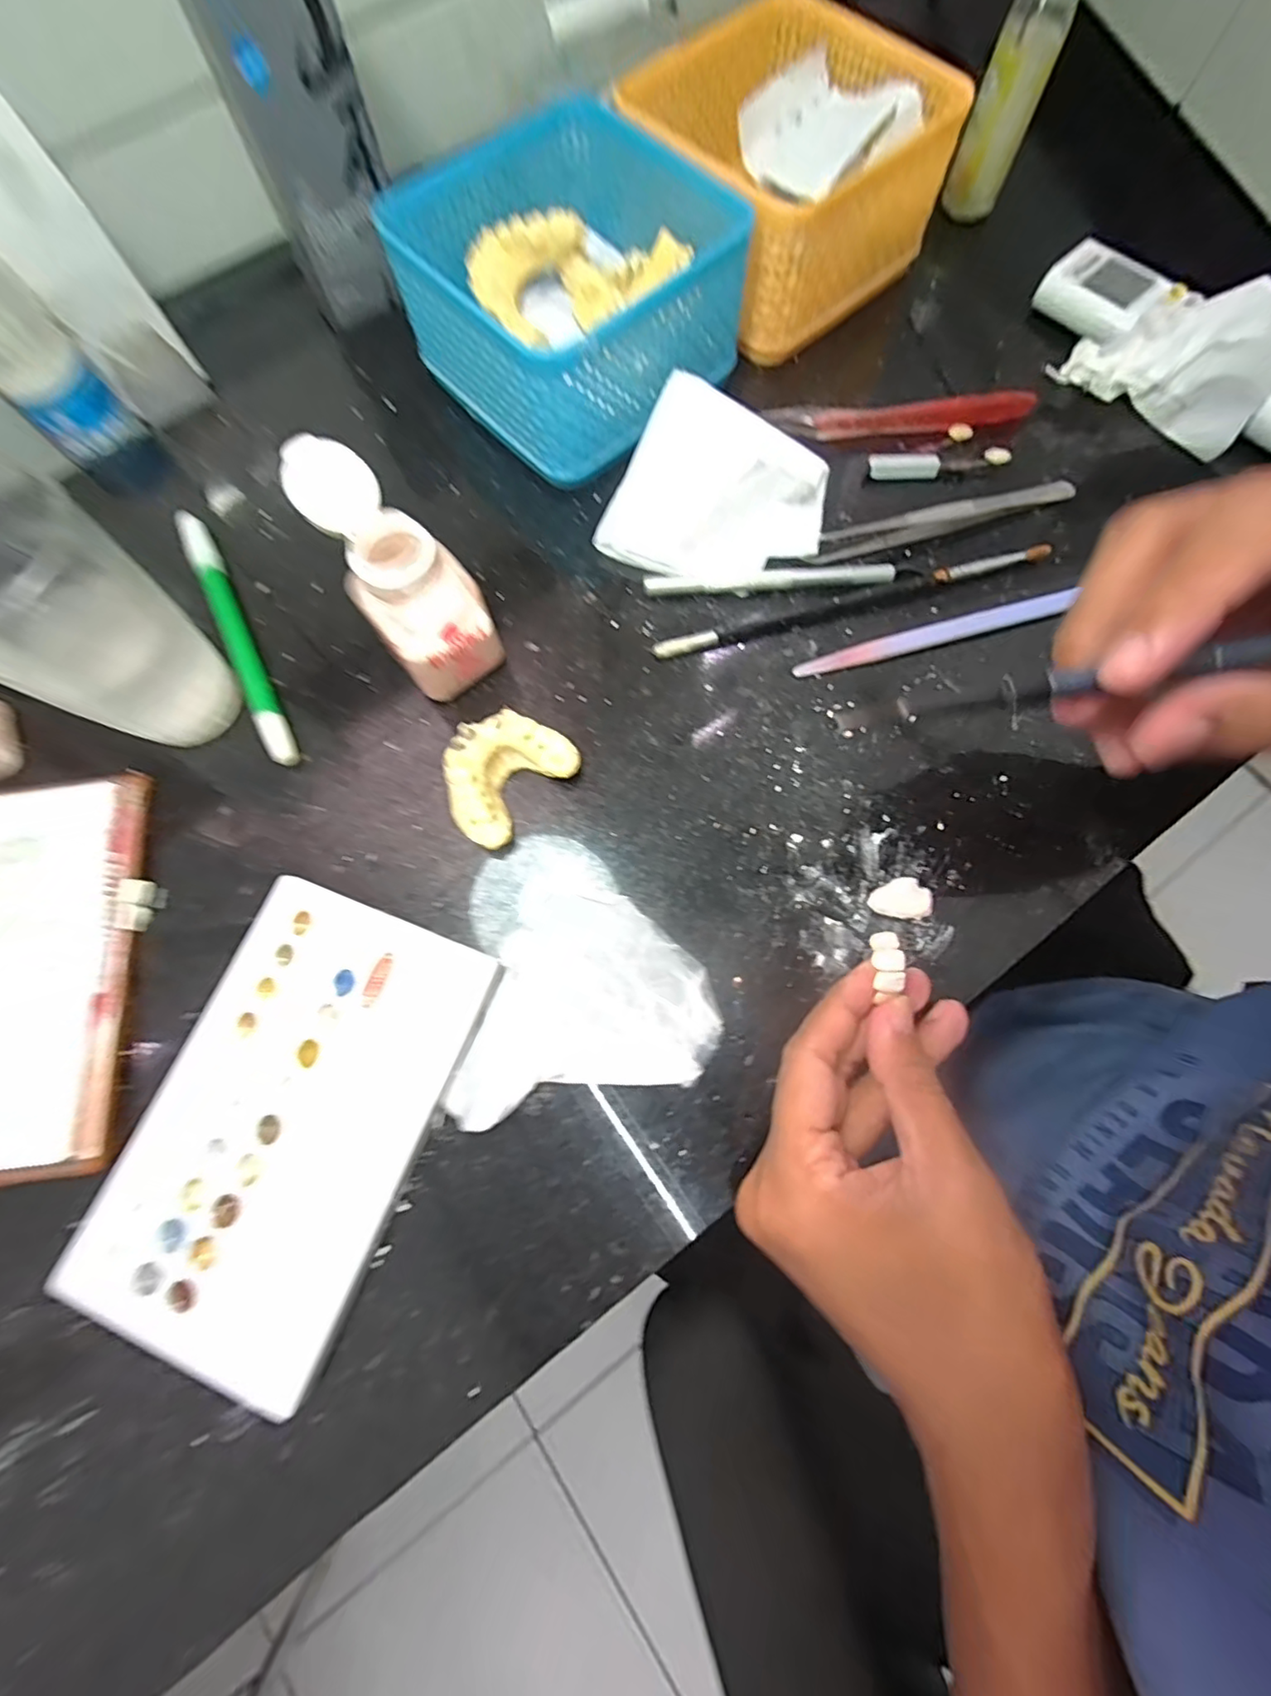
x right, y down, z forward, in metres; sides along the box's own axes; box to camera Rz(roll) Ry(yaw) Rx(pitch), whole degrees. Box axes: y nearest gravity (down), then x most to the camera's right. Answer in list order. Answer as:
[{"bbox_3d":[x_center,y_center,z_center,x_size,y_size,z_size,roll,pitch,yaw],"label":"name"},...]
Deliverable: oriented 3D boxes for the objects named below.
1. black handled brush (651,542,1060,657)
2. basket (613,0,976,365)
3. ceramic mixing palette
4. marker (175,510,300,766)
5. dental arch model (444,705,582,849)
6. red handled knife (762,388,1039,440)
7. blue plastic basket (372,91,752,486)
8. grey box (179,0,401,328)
[{"bbox_3d":[0.102,-0.115,0.267,0.190,0.008,0.009,-15,75,-4],"label":"black handled brush"},{"bbox_3d":[0.072,-0.345,0.297,0.129,0.063,0.127,-40,78,-10],"label":"basket"},{"bbox_3d":[-0.125,0.096,0.210,0.097,0.012,0.152,22,76,6],"label":"ceramic mixing palette"},{"bbox_3d":[-0.184,-0.099,0.267,0.011,0.010,0.144,-28,76,-7],"label":"marker"},{"bbox_3d":[-0.054,-0.031,0.238,0.039,0.025,0.055,41,79,11],"label":"dental arch model"},{"bbox_3d":[0.135,-0.219,0.292,0.131,0.016,0.011,-1,75,0],"label":"red handled knife"},{"bbox_3d":[-0.031,-0.273,0.285,0.135,0.066,0.132,-42,79,-10],"label":"blue plastic basket"},{"bbox_3d":[-0.153,-0.333,0.272,0.057,0.126,0.036,-25,76,-6],"label":"grey box"}]

